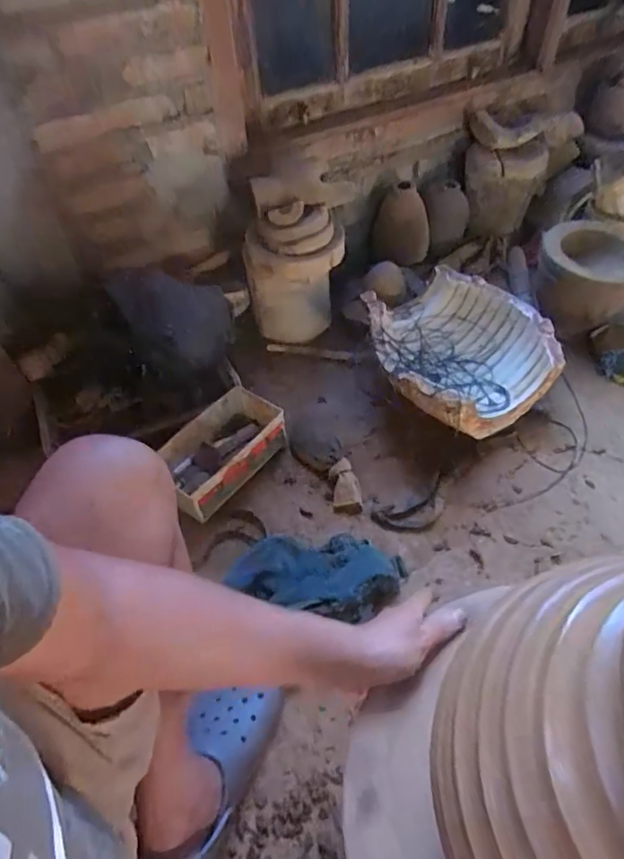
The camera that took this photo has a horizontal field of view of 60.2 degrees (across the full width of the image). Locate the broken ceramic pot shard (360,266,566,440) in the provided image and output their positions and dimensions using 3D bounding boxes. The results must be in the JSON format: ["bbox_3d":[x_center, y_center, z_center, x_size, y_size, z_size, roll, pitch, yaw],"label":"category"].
[{"bbox_3d":[0.271,-0.142,1.057,0.317,0.165,0.324,-2,52,2],"label":"broken ceramic pot shard"}]

